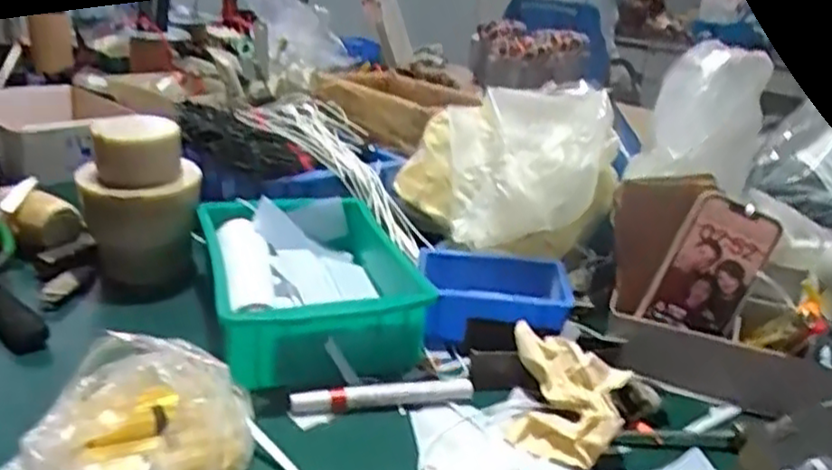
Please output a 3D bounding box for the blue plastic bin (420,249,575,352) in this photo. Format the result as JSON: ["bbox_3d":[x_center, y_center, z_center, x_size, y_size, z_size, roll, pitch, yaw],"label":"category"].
[{"bbox_3d":[0.072,0.064,0.671,0.139,0.059,0.104,8,23,7],"label":"blue plastic bin"}]

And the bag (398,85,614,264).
[{"bbox_3d":[0.090,-0.065,0.748,0.214,0.168,0.200,5,23,0],"label":"bag"}]

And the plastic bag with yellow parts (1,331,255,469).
[{"bbox_3d":[-0.182,0.122,0.461,0.144,0.079,0.122,-1,24,-15],"label":"plastic bag with yellow parts"}]

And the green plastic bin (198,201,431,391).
[{"bbox_3d":[-0.102,0.045,0.658,0.183,0.077,0.239,-3,24,-19],"label":"green plastic bin"}]

